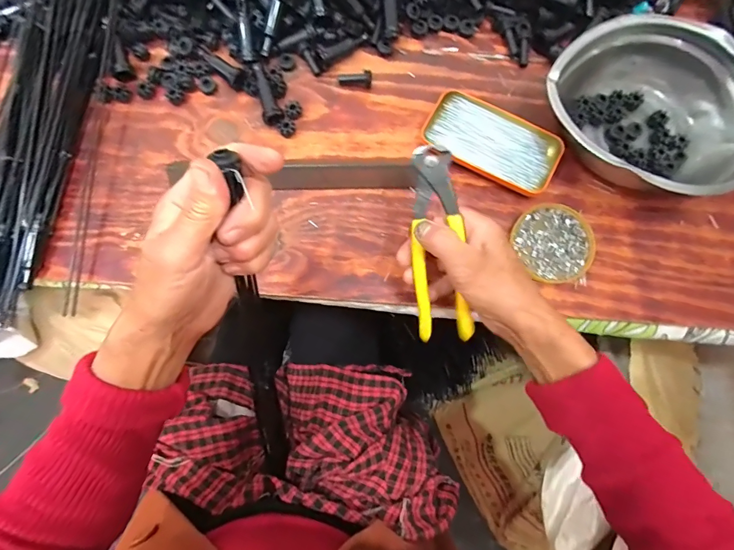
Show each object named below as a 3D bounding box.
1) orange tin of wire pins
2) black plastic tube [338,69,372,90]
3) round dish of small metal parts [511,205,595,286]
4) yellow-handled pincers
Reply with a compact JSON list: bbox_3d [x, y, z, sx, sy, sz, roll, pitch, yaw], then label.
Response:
[{"bbox_3d":[0.137,-0.148,0.429,0.142,0.021,0.076,28,75,8],"label":"orange tin of wire pins"},{"bbox_3d":[-0.013,-0.224,0.447,0.036,0.015,0.013,7,73,2],"label":"black plastic tube"},{"bbox_3d":[0.194,-0.035,0.410,0.077,0.010,0.083,0,73,0],"label":"round dish of small metal parts"},{"bbox_3d":[0.063,-0.026,0.339,0.046,0.015,0.165,-5,94,-1],"label":"yellow-handled pincers"}]

